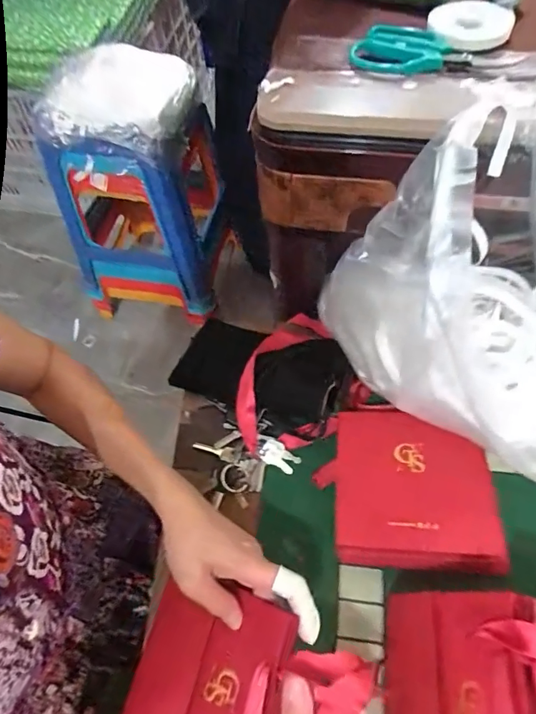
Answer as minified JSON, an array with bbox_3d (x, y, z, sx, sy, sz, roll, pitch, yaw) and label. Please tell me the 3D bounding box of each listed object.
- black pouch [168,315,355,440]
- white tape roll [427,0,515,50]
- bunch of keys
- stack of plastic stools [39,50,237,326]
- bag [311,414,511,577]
[{"bbox_3d":[-0.012,0.021,0.537,0.203,0.043,0.121,14,60,12],"label":"black pouch"},{"bbox_3d":[0.196,-0.324,0.442,0.078,0.013,0.082,-2,58,3],"label":"white tape roll"},{"bbox_3d":[-0.030,0.110,0.502,0.098,0.016,0.086,-32,61,-15],"label":"bunch of keys"},{"bbox_3d":[-0.299,-0.385,1.088,0.356,0.511,0.328,2,58,5],"label":"stack of plastic stools"},{"bbox_3d":[0.133,0.130,0.454,0.151,0.055,0.153,0,58,4],"label":"bag"}]

